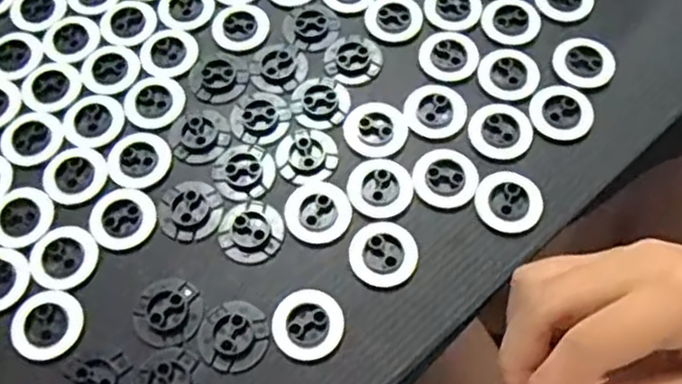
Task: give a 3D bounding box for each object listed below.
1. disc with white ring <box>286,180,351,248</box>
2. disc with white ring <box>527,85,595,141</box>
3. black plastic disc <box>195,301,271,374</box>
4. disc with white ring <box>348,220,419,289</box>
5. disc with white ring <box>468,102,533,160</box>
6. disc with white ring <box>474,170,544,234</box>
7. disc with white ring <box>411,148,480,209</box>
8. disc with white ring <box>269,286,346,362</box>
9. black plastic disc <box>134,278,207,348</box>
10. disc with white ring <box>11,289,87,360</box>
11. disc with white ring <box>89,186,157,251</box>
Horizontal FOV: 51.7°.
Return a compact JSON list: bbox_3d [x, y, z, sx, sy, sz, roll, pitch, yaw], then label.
[{"bbox_3d":[-0.010,0.008,0.302,0.027,0.004,0.029,-1,64,1],"label":"disc with white ring"},{"bbox_3d":[0.102,-0.038,0.321,0.028,0.004,0.028,-1,64,1],"label":"disc with white ring"},{"bbox_3d":[-0.043,0.057,0.279,0.027,0.004,0.028,-1,64,1],"label":"black plastic disc"},{"bbox_3d":[0.018,0.026,0.294,0.028,0.004,0.028,-1,64,1],"label":"disc with white ring"},{"bbox_3d":[0.072,-0.029,0.317,0.028,0.004,0.028,-1,64,1],"label":"disc with white ring"},{"bbox_3d":[0.072,0.004,0.302,0.028,0.004,0.028,-1,64,1],"label":"disc with white ring"},{"bbox_3d":[0.046,-0.007,0.308,0.028,0.004,0.027,-1,64,1],"label":"disc with white ring"},{"bbox_3d":[-0.013,0.053,0.281,0.028,0.004,0.028,-1,64,1],"label":"disc with white ring"},{"bbox_3d":[-0.070,0.048,0.283,0.027,0.004,0.027,-1,64,1],"label":"black plastic disc"},{"bbox_3d":[-0.118,0.053,0.281,0.027,0.004,0.028,-1,64,1],"label":"disc with white ring"},{"bbox_3d":[-0.094,0.011,0.303,0.028,0.004,0.027,-1,64,1],"label":"disc with white ring"}]

